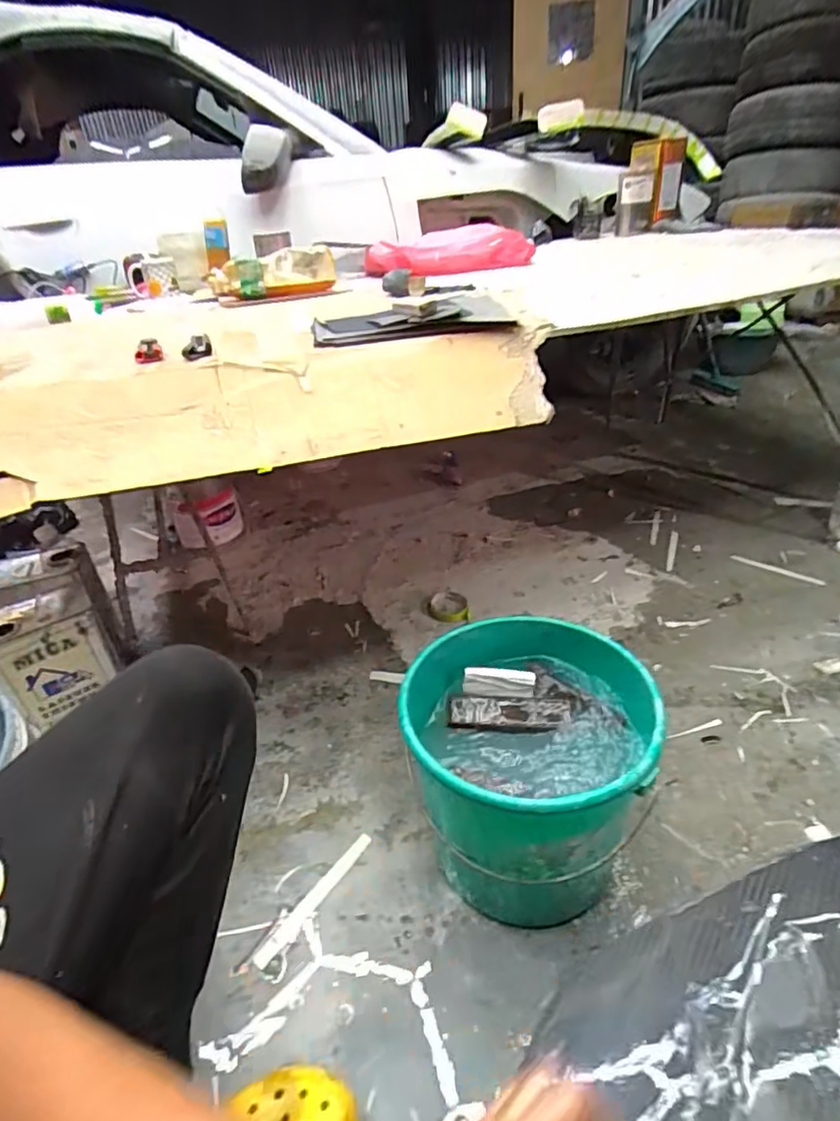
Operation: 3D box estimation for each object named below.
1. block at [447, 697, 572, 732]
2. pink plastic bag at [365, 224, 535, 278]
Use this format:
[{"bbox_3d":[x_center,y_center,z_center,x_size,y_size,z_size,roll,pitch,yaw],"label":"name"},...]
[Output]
[{"bbox_3d":[0.107,0.187,0.703,0.144,0.020,0.046,2,33,8],"label":"block"},{"bbox_3d":[0.075,-0.843,1.571,0.455,0.093,0.229,-4,33,0],"label":"pink plastic bag"}]

